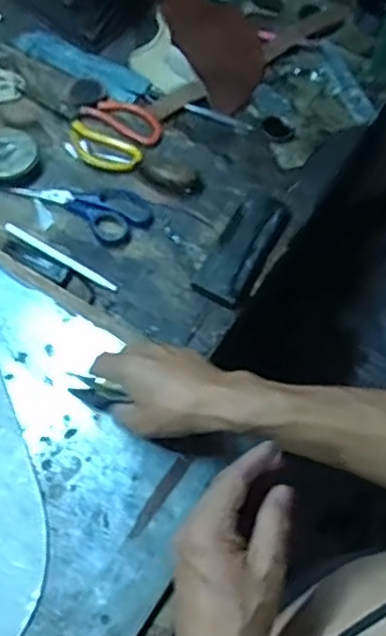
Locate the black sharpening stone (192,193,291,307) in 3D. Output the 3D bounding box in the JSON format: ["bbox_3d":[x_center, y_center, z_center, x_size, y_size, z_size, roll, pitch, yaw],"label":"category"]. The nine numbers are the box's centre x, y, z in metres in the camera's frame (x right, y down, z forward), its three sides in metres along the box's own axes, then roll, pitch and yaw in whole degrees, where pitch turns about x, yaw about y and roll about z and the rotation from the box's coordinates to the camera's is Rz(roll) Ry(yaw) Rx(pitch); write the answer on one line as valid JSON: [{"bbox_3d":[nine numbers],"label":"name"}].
[{"bbox_3d":[0.058,-0.081,0.741,0.057,0.016,0.157,26,62,10],"label":"black sharpening stone"}]

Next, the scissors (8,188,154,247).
[{"bbox_3d":[-0.124,-0.132,0.758,0.157,0.009,0.069,24,62,9],"label":"scissors"}]

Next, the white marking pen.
[{"bbox_3d":[-0.144,-0.067,0.723,0.144,0.005,0.010,30,63,12],"label":"white marking pen"}]

